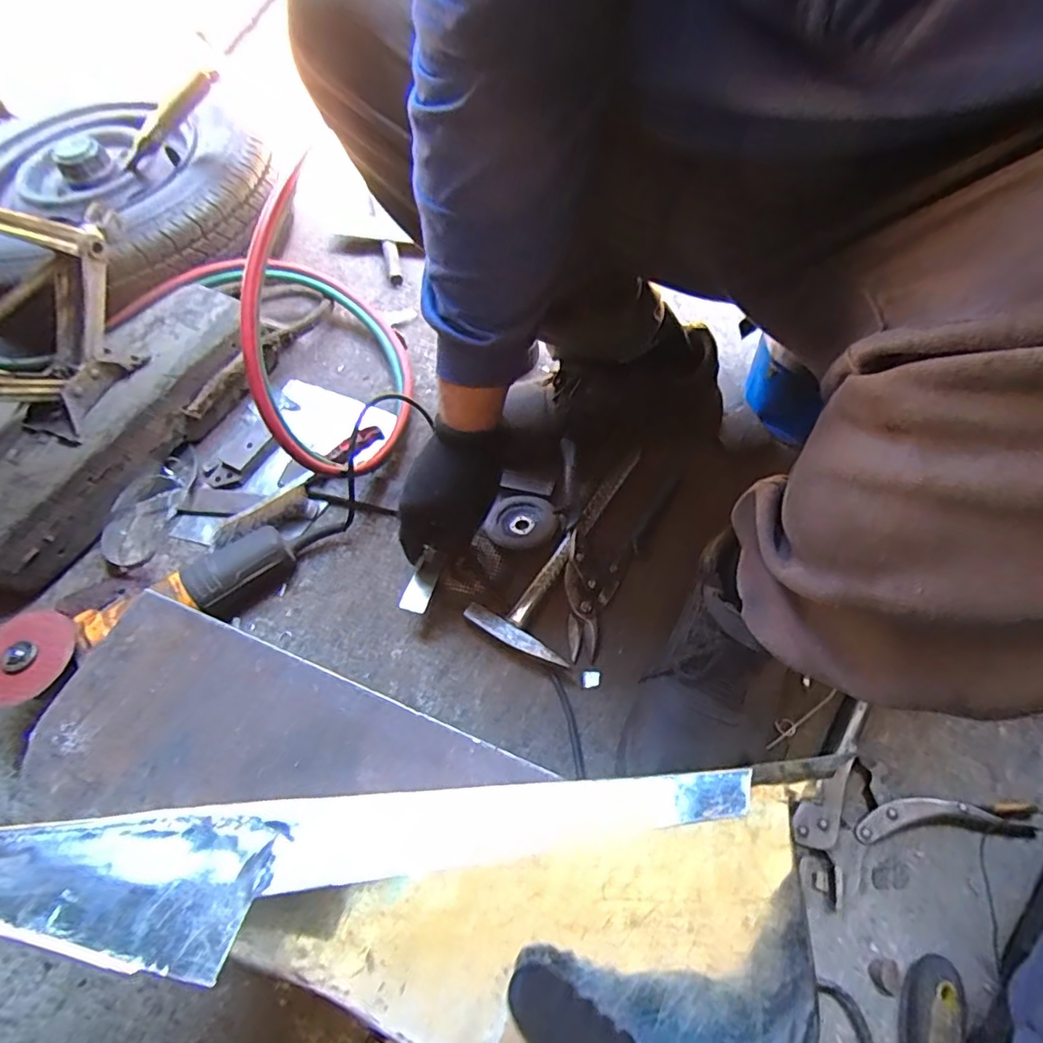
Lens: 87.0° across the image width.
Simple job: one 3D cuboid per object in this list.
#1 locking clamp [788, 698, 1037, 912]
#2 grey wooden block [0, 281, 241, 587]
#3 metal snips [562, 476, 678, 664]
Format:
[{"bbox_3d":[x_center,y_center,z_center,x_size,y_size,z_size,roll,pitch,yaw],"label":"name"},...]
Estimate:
[{"bbox_3d":[0.318,0.266,0.462,0.152,0.022,0.160,39,71,21],"label":"locking clamp"},{"bbox_3d":[-0.493,-0.120,0.672,0.127,0.109,0.420,22,65,15],"label":"grey wooden block"},{"bbox_3d":[0.091,0.035,0.598,0.071,0.035,0.220,24,66,16],"label":"metal snips"}]

